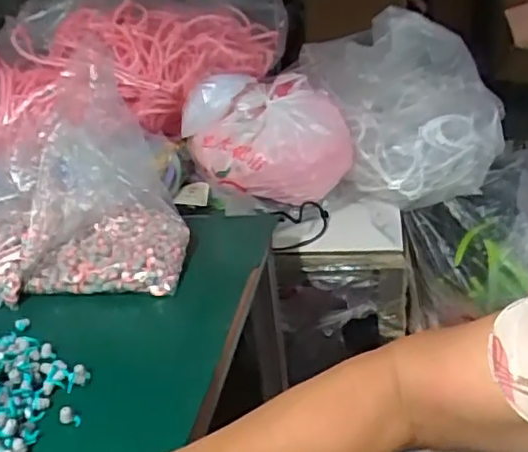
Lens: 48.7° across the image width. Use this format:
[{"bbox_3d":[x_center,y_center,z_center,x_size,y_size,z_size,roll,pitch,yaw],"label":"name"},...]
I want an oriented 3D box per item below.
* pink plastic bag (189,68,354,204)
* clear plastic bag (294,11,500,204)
[{"bbox_3d":[0.016,-0.140,0.941,0.238,0.154,0.172,-3,27,6],"label":"pink plastic bag"},{"bbox_3d":[0.220,-0.193,0.958,0.315,0.272,0.170,3,28,18],"label":"clear plastic bag"}]

